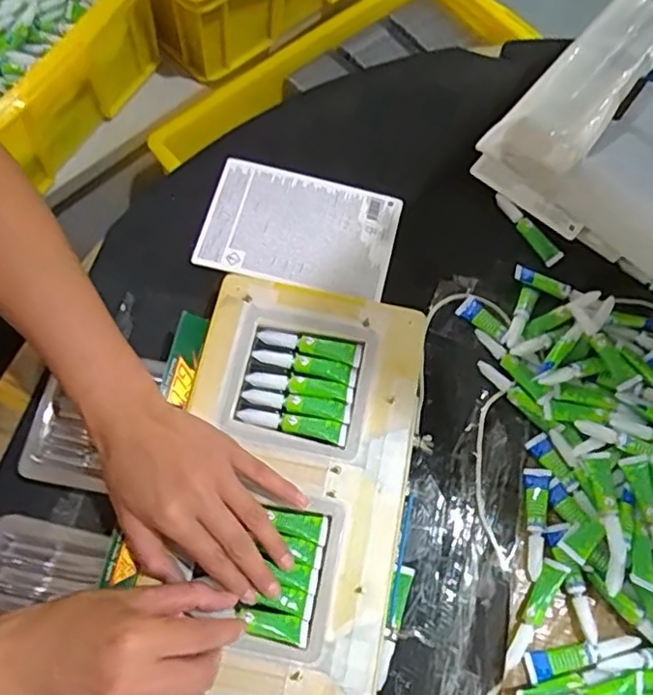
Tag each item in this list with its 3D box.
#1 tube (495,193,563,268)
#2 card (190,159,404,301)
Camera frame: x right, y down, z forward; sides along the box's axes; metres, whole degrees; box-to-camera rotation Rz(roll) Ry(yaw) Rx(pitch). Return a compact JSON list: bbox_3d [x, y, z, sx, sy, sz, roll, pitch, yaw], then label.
[{"bbox_3d":[0.187,-0.111,0.551,0.019,0.010,0.081,-32,77,-15],"label":"tube"},{"bbox_3d":[-0.024,-0.106,0.543,0.169,0.009,0.112,14,69,1],"label":"card"}]

